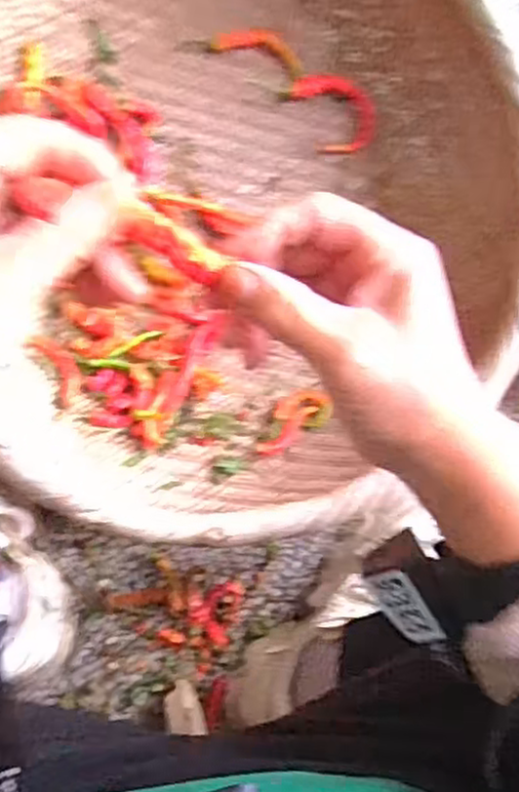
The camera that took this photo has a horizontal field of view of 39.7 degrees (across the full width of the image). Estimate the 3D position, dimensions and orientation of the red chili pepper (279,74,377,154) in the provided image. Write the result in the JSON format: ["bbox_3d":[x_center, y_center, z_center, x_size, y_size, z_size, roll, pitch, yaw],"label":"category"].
[{"bbox_3d":[0.068,-0.260,0.657,0.059,0.022,0.081,-33,93,-7],"label":"red chili pepper"}]

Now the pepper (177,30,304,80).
[{"bbox_3d":[-0.014,-0.316,0.651,0.108,0.017,0.033,14,87,-7],"label":"pepper"}]

